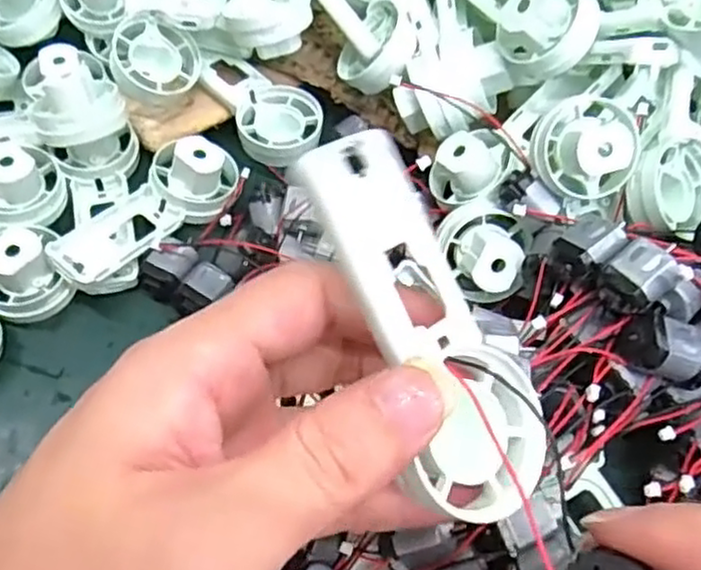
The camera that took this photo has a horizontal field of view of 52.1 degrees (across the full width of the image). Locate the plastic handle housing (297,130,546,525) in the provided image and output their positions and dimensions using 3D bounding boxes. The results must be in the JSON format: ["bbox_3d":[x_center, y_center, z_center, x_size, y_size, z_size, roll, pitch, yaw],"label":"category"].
[{"bbox_3d":[0.018,0.010,0.167,0.039,0.014,0.095,-29,98,-16],"label":"plastic handle housing"}]

